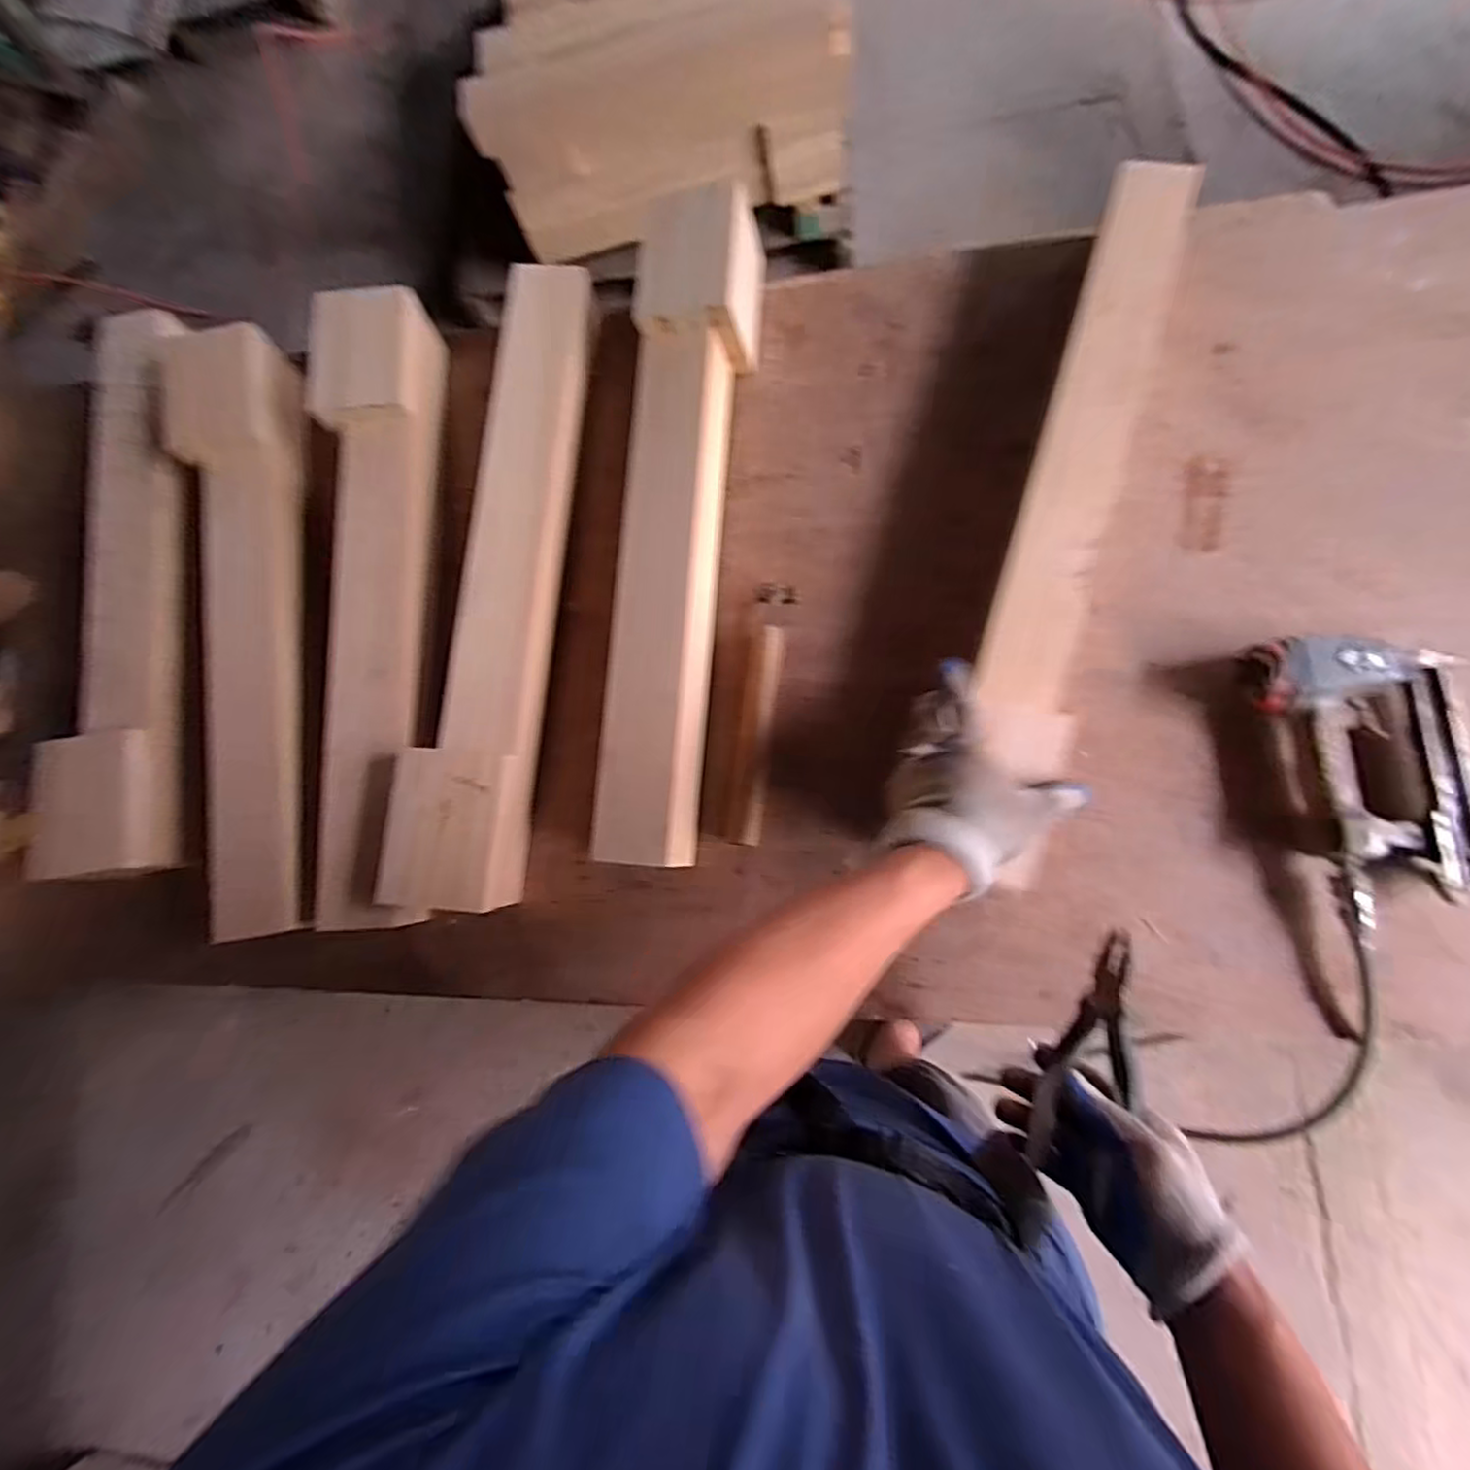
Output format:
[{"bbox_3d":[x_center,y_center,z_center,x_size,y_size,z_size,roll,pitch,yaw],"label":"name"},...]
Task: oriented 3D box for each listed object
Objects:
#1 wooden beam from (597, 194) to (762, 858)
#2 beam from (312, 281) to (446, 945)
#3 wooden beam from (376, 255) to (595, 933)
[{"bbox_3d":[-0.059,-0.221,0.710,0.115,0.088,0.711,3,81,11],"label":"wooden beam"},{"bbox_3d":[-0.413,-0.154,0.743,0.124,0.077,0.729,-5,79,9],"label":"beam"},{"bbox_3d":[-0.245,-0.175,0.720,0.113,0.102,0.725,5,80,10],"label":"wooden beam"}]

